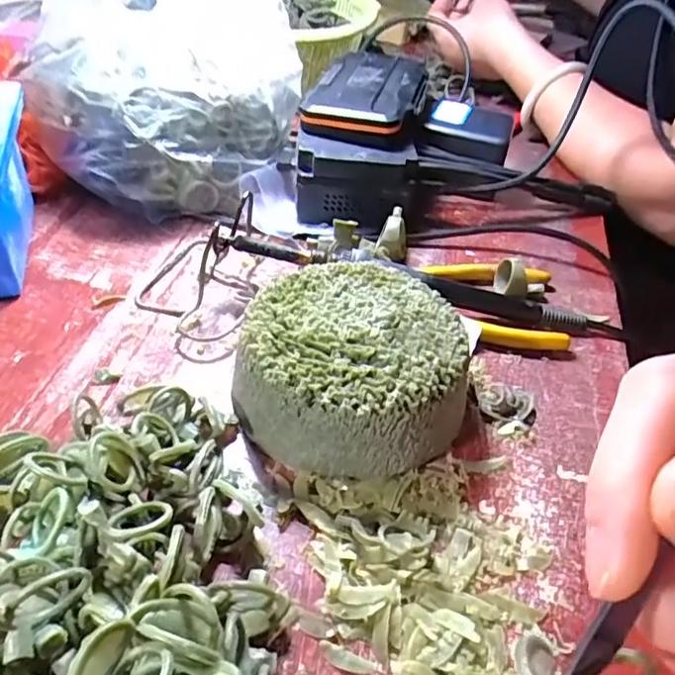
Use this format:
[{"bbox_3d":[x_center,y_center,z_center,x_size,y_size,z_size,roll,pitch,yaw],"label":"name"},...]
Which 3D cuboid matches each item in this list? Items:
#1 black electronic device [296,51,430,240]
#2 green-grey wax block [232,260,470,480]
[{"bbox_3d":[0.018,-0.146,0.418,0.080,0.074,0.142,8,42,3],"label":"black electronic device"},{"bbox_3d":[0.006,0.012,0.267,0.099,0.044,0.097,5,41,0],"label":"green-grey wax block"}]

